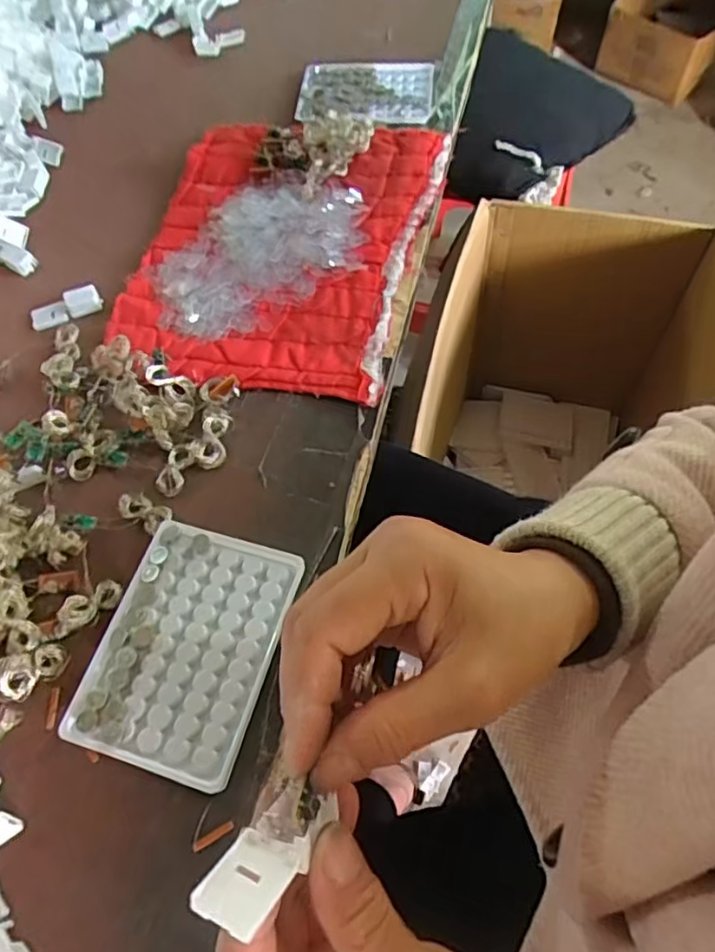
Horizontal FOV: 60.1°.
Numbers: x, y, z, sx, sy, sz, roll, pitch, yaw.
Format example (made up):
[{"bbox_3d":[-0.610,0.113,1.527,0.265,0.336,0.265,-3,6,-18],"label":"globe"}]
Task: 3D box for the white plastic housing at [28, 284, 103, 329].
[{"bbox_3d":[-0.234,-0.135,0.491,0.056,0.014,0.021,-20,62,-8],"label":"white plastic housing"}]

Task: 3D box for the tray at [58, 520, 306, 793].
[{"bbox_3d":[-0.095,0.095,0.349,0.095,0.019,0.129,13,63,11],"label":"tray"}]

